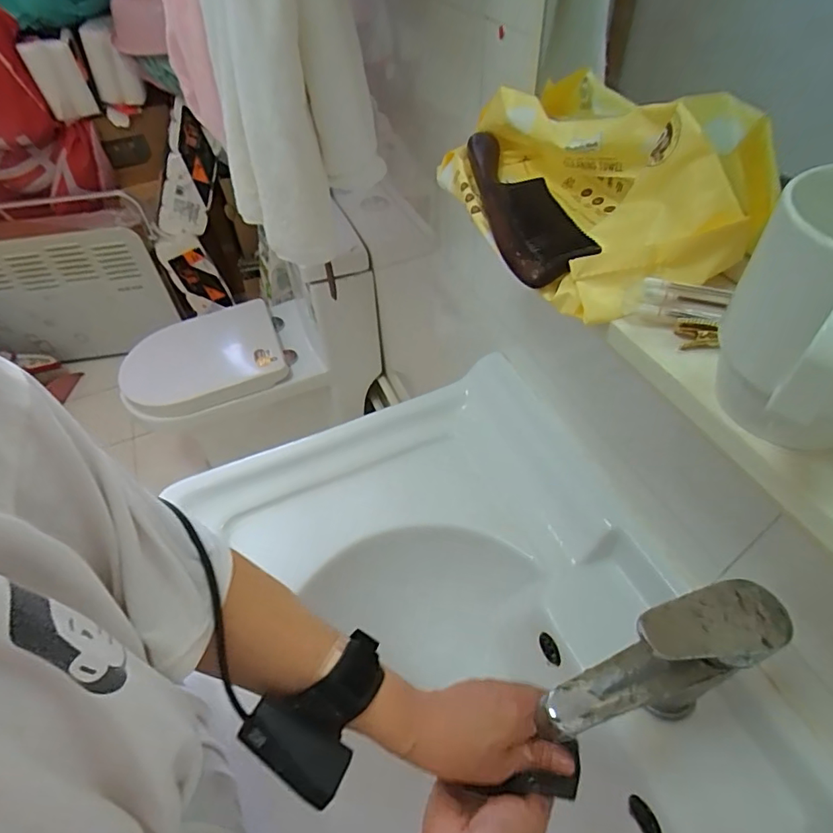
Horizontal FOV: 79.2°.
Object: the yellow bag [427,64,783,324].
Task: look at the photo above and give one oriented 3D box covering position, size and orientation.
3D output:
[{"bbox_3d":[0.109,-0.173,0.342,0.140,0.076,0.246,-18,49,-11],"label":"yellow bag"}]

